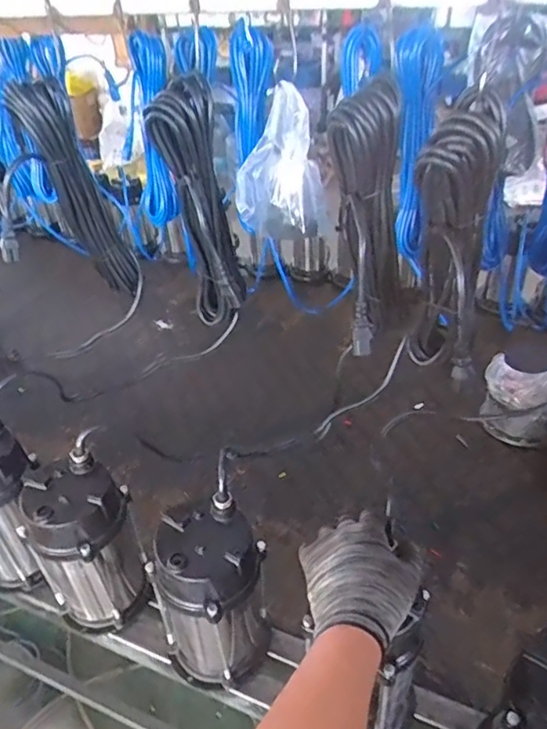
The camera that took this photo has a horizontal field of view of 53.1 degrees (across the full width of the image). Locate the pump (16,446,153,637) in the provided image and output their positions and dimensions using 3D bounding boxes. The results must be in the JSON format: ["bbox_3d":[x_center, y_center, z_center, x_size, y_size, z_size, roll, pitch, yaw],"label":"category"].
[{"bbox_3d":[-0.253,0.256,0.762,0.135,0.257,0.116,-27,45,-26],"label":"pump"}]

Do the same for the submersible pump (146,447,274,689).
[{"bbox_3d":[-0.066,0.299,0.674,0.135,0.261,0.141,-20,42,-19],"label":"submersible pump"}]

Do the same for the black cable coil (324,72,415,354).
[{"bbox_3d":[0.119,-0.153,0.667,0.108,0.335,0.065,1,39,6],"label":"black cable coil"}]

